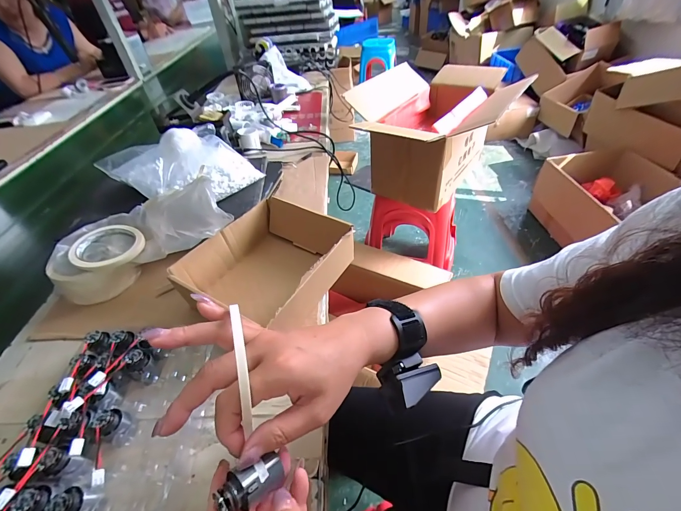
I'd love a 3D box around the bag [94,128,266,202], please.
[{"bbox_3d":[-0.296,-0.162,0.561,0.263,0.091,0.104,-5,45,1],"label":"bag"}]

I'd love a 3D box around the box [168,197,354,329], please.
[{"bbox_3d":[-0.105,0.019,0.474,0.188,0.089,0.207,22,51,26],"label":"box"}]

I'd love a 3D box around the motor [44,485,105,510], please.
[{"bbox_3d":[-0.238,0.226,0.281,0.025,0.040,0.026,-9,45,-2],"label":"motor"}]

